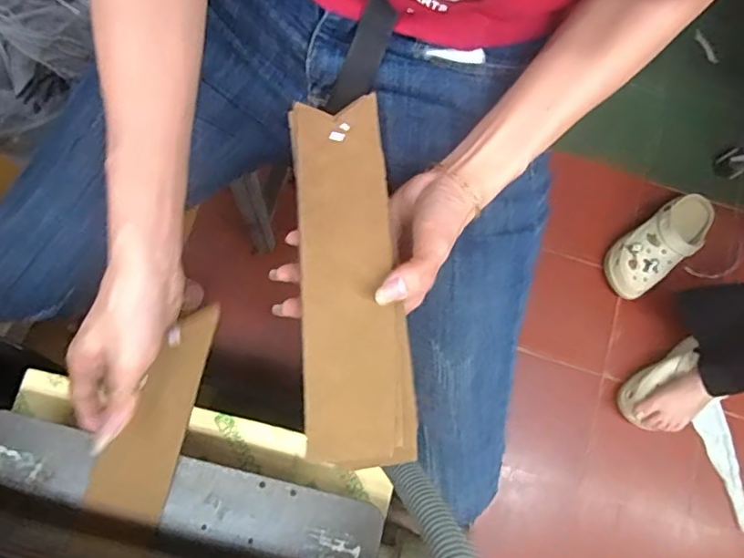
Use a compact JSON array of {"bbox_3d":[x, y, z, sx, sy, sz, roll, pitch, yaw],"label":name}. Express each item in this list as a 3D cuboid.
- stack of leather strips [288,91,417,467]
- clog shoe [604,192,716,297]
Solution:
[{"bbox_3d":[-0.015,-0.003,0.371,0.065,0.036,0.236,-4,83,-2],"label":"stack of leather strips"},{"bbox_3d":[0.533,-0.067,1.096,0.233,0.100,0.100,-38,84,-12],"label":"clog shoe"}]

